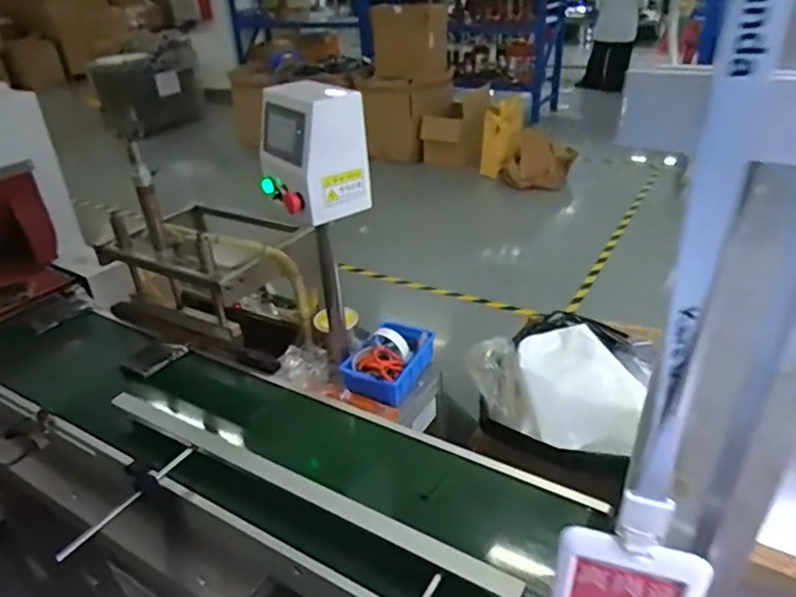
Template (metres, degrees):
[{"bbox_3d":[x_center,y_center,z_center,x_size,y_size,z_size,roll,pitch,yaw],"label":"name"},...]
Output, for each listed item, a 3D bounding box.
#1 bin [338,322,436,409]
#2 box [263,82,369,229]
[{"bbox_3d":[-0.021,0.123,1.246,0.149,0.077,0.201,14,35,27],"label":"bin"},{"bbox_3d":[-0.159,-0.266,1.042,0.151,0.218,0.187,-18,34,-23],"label":"box"}]

